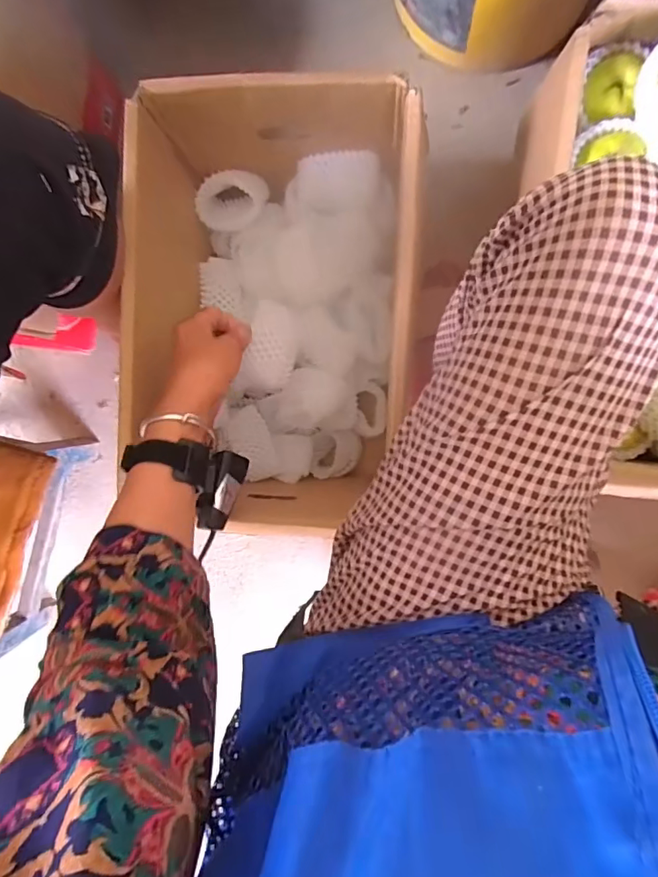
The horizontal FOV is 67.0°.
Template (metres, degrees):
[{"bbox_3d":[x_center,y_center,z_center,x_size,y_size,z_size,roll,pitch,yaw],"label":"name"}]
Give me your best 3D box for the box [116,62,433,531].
[{"bbox_3d":[-0.055,-0.128,0.572,0.283,0.198,0.445,3,94,4],"label":"box"}]

